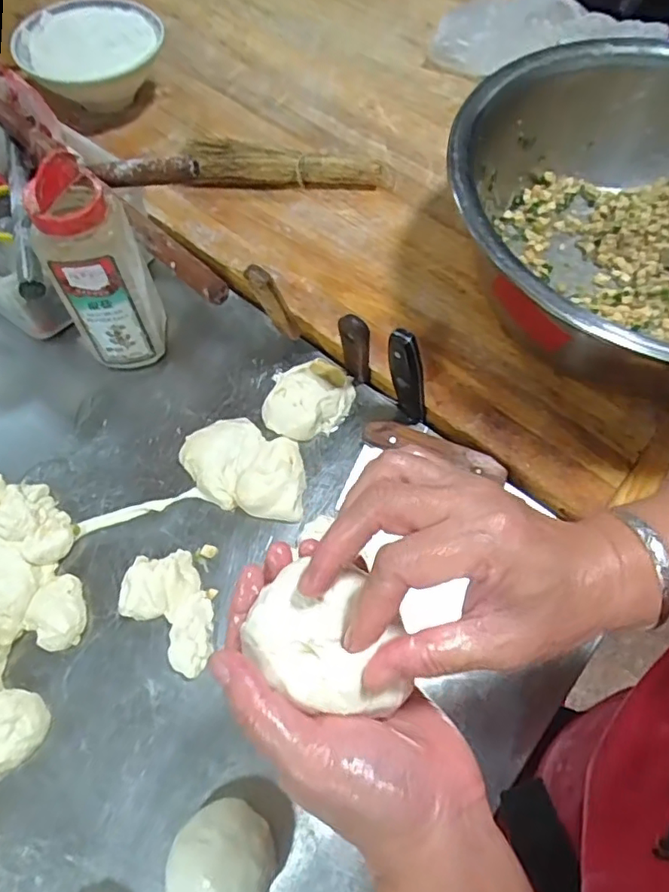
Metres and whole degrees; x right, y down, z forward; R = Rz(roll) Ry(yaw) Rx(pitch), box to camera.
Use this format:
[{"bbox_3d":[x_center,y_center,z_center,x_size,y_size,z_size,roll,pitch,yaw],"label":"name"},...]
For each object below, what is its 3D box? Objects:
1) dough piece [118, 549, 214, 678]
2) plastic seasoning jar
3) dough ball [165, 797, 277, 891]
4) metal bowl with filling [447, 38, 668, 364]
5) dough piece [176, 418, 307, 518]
[{"bbox_3d":[-0.147,0.150,0.519,0.068,0.022,0.112,-29,66,-13],"label":"dough piece"},{"bbox_3d":[-0.231,-0.174,0.574,0.073,0.219,0.083,-3,63,0],"label":"plastic seasoning jar"},{"bbox_3d":[-0.080,0.306,0.427,0.071,0.044,0.073,0,62,-1],"label":"dough ball"},{"bbox_3d":[0.333,-0.227,0.613,0.418,0.158,0.445,-1,63,1],"label":"metal bowl with filling"},{"bbox_3d":[-0.087,0.018,0.580,0.132,0.028,0.090,22,66,12],"label":"dough piece"}]

